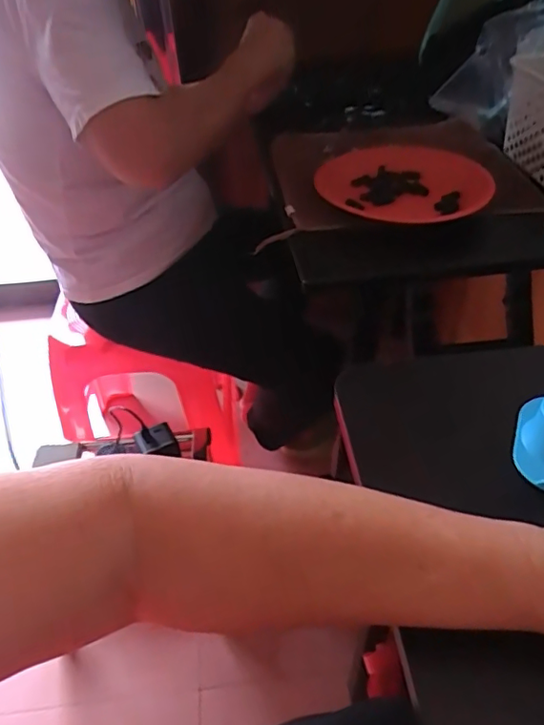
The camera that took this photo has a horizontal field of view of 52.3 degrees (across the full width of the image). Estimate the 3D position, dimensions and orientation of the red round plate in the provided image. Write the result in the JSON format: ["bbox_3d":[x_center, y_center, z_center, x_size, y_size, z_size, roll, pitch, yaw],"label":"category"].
[{"bbox_3d":[0.156,-0.216,0.658,0.188,0.028,0.194,-3,42,2],"label":"red round plate"}]

